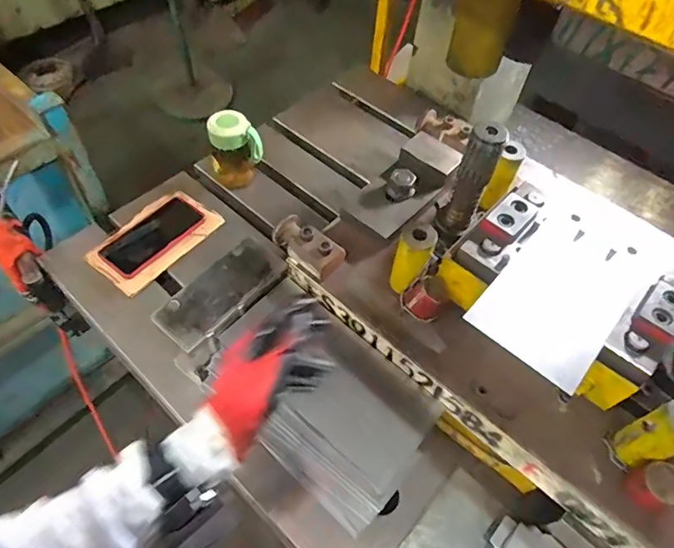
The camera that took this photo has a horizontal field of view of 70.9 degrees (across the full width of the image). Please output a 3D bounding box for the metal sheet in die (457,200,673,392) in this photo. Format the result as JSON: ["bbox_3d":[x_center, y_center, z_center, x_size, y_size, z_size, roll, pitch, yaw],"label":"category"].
[{"bbox_3d":[0.250,0.010,0.509,0.122,0.008,0.227,40,63,21],"label":"metal sheet in die"}]

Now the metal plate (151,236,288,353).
[{"bbox_3d":[-0.141,0.020,0.578,0.065,0.014,0.159,43,66,7],"label":"metal plate"}]

